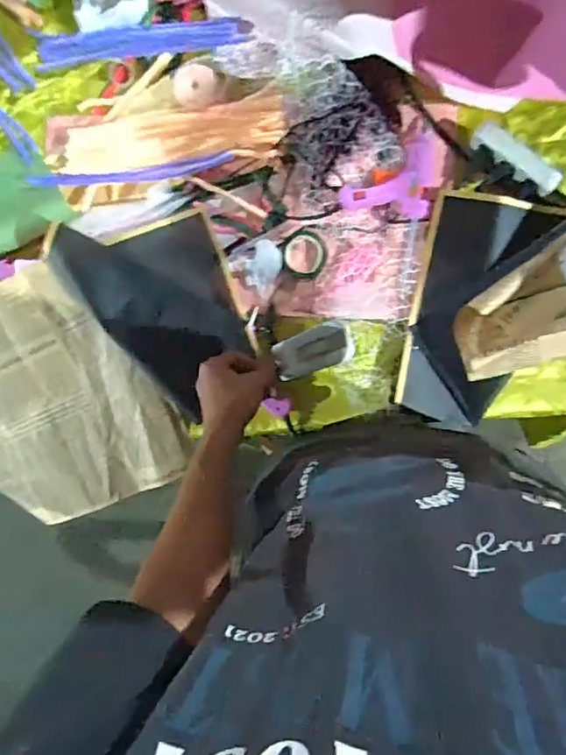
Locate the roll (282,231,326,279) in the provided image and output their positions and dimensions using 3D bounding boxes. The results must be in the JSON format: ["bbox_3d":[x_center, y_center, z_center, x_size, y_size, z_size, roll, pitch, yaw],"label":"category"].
[{"bbox_3d":[0.029,-0.163,0.699,0.057,0.024,0.059,0,92,9],"label":"roll"}]

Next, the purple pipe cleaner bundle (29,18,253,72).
[{"bbox_3d":[-0.204,-0.457,0.717,0.311,0.033,0.067,5,92,9],"label":"purple pipe cleaner bundle"}]

